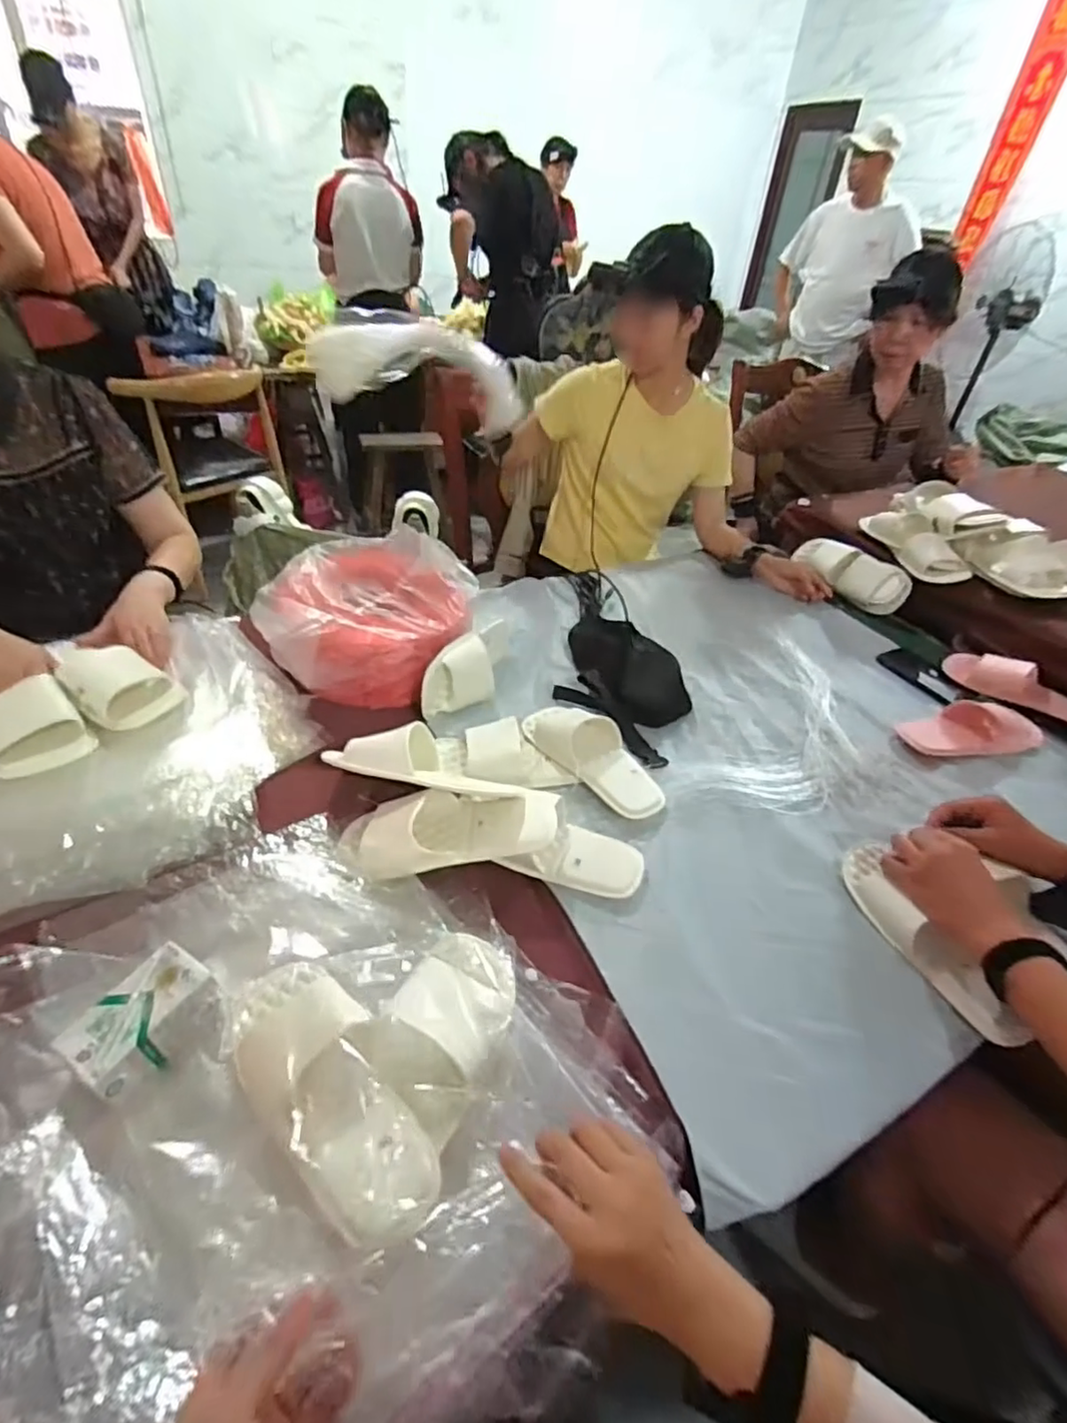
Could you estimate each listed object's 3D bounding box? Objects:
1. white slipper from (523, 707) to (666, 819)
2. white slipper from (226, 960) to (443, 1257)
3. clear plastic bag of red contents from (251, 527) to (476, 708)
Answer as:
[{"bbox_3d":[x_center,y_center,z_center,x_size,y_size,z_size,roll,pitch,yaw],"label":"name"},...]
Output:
[{"bbox_3d":[0.084,0.058,0.821,0.102,0.049,0.211,-26,49,-33],"label":"white slipper"},{"bbox_3d":[-0.162,0.287,0.478,0.089,0.057,0.238,-28,50,-34],"label":"white slipper"},{"bbox_3d":[-0.247,-0.143,0.907,0.307,0.155,0.222,4,40,-3],"label":"clear plastic bag of red contents"}]

